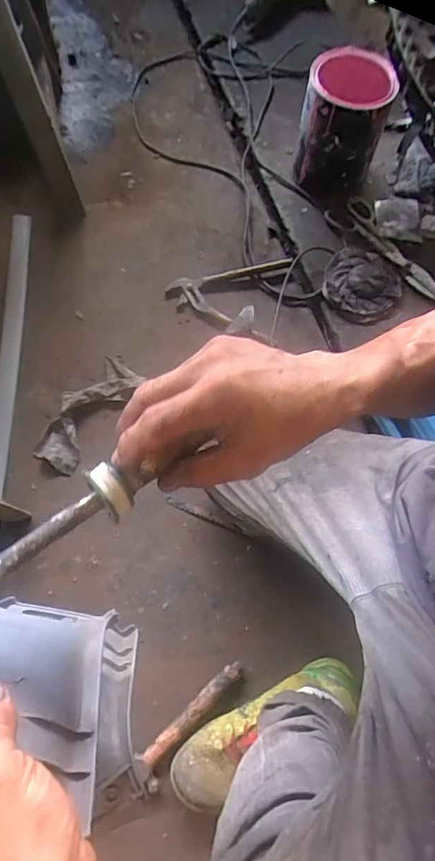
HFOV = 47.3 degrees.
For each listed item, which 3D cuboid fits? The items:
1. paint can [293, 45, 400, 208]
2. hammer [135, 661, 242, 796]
[{"bbox_3d":[0.242,-0.585,0.971,0.157,0.216,0.173,8,65,4],"label":"paint can"},{"bbox_3d":[-0.037,0.402,0.689,0.043,0.020,0.189,41,72,17],"label":"hammer"}]

